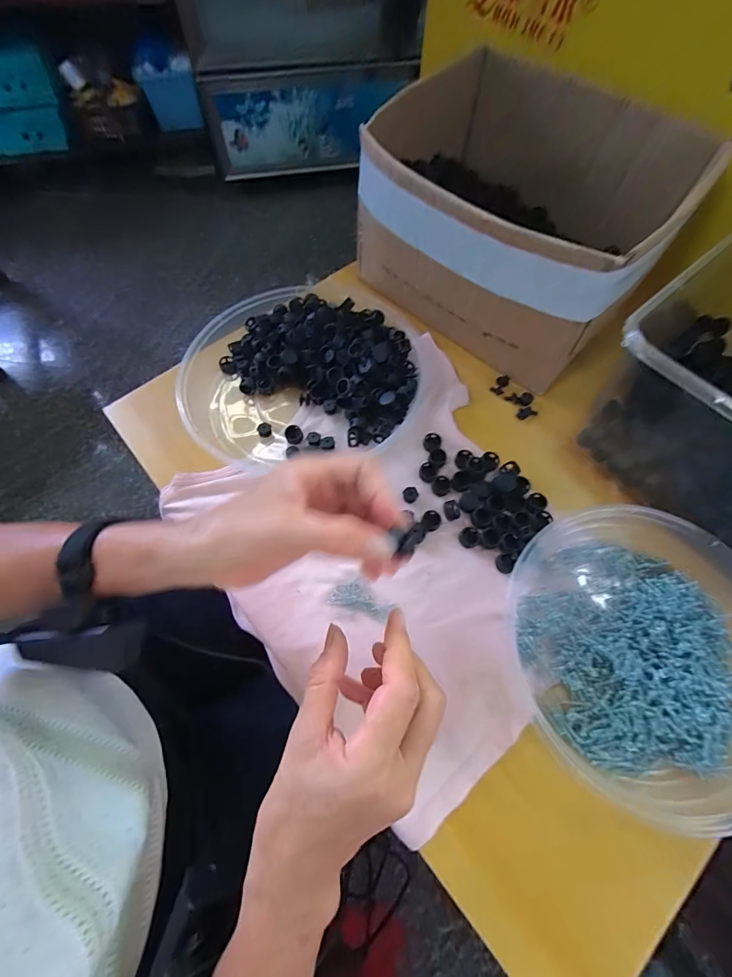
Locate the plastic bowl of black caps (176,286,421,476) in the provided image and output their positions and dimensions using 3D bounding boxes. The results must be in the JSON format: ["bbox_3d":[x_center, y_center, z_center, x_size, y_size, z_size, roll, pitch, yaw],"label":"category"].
[{"bbox_3d":[-0.069,-0.121,0.396,0.227,0.056,0.194,-6,67,-3],"label":"plastic bowl of black caps"}]

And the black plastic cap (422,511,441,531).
[{"bbox_3d":[0.057,0.028,0.342,0.016,0.011,0.017,0,67,0],"label":"black plastic cap"}]

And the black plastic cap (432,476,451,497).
[{"bbox_3d":[0.069,-0.003,0.357,0.016,0.008,0.018,15,68,6],"label":"black plastic cap"}]

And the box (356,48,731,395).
[{"bbox_3d":[0.149,-0.278,0.396,0.263,0.133,0.240,37,72,14],"label":"box"}]

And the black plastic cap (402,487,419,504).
[{"bbox_3d":[0.040,0.006,0.352,0.014,0.007,0.014,0,67,0],"label":"black plastic cap"}]

